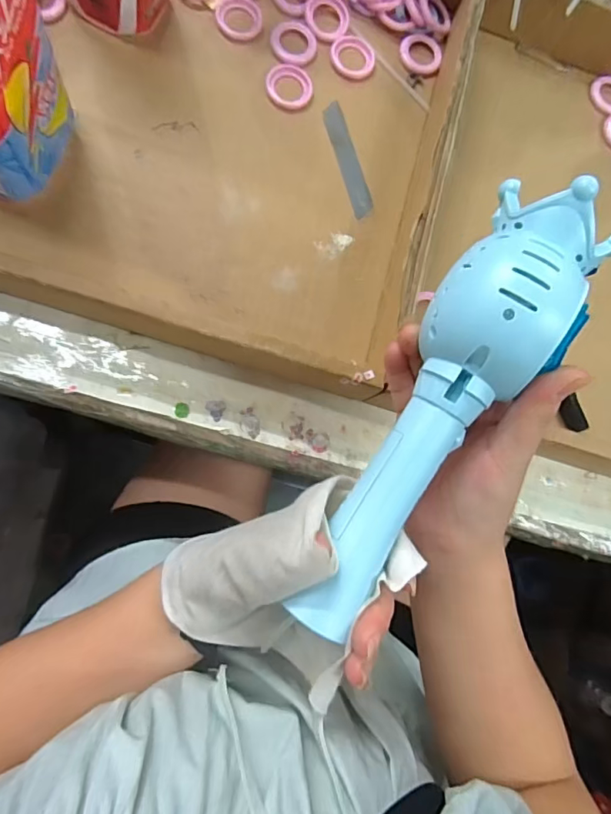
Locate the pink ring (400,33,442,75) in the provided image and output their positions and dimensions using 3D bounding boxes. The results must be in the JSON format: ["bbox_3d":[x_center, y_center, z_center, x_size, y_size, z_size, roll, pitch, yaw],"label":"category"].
[{"bbox_3d":[0.099,-0.302,0.438,0.036,0.004,0.041,16,80,-7],"label":"pink ring"}]

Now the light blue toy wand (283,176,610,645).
[{"bbox_3d":[0.066,0.002,0.239,0.061,0.042,0.224,29,94,-4],"label":"light blue toy wand"}]

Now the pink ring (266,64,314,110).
[{"bbox_3d":[-0.012,-0.258,0.412,0.037,0.004,0.039,1,83,-10],"label":"pink ring"}]

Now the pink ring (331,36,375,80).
[{"bbox_3d":[0.040,-0.291,0.426,0.037,0.004,0.036,1,83,-10],"label":"pink ring"}]

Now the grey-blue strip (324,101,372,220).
[{"bbox_3d":[0.034,-0.200,0.415,0.019,0.004,0.097,-16,85,-17],"label":"grey-blue strip"}]

